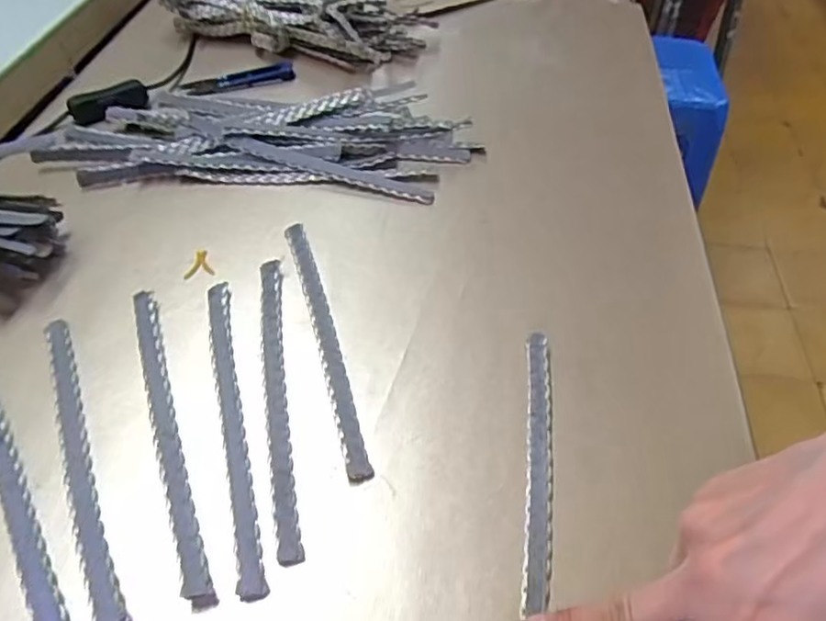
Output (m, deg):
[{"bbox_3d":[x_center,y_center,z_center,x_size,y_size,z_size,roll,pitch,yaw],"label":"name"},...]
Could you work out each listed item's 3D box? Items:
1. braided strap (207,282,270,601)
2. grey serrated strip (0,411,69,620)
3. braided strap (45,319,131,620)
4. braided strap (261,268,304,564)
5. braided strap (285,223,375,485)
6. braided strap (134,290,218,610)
[{"bbox_3d":[-0.096,0.056,0.340,0.013,0.004,0.190,-10,50,-13],"label":"braided strap"},{"bbox_3d":[-0.193,0.089,0.306,0.014,0.007,0.190,-26,55,-25],"label":"grey serrated strip"},{"bbox_3d":[-0.168,0.072,0.319,0.013,0.011,0.190,-19,53,-20],"label":"braided strap"},{"bbox_3d":[-0.075,0.043,0.351,0.014,0.007,0.188,-6,49,-10],"label":"braided strap"},{"bbox_3d":[-0.053,0.013,0.379,0.013,0.007,0.191,-11,50,-13],"label":"braided strap"},{"bbox_3d":[-0.128,0.060,0.332,0.012,0.009,0.188,-15,52,-17],"label":"braided strap"}]

